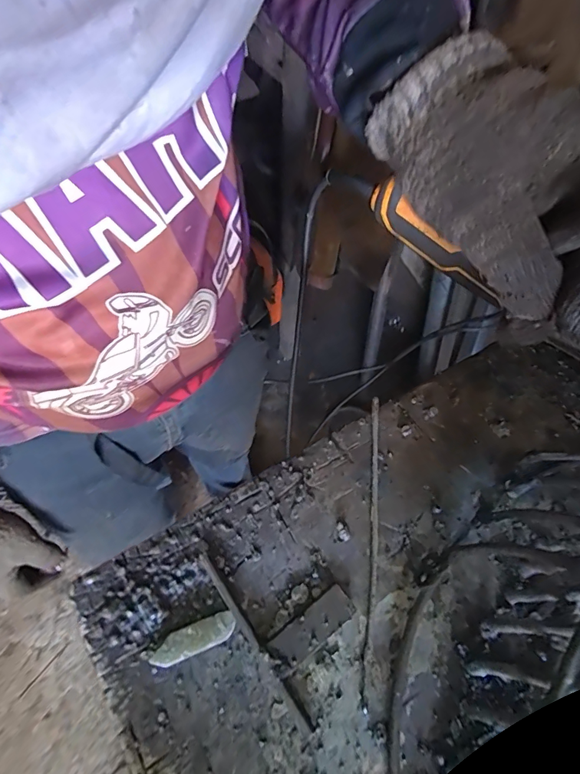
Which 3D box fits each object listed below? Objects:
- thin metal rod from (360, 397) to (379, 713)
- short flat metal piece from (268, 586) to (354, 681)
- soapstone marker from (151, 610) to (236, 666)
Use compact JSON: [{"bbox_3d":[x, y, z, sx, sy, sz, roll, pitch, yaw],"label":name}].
[{"bbox_3d":[0.044,0.074,0.223,0.006,0.010,0.155,8,55,2],"label":"thin metal rod"},{"bbox_3d":[0.010,0.114,0.198,0.045,0.006,0.015,-30,62,-22],"label":"short flat metal piece"},{"bbox_3d":[-0.044,0.116,0.192,0.037,0.009,0.011,-17,58,-15],"label":"soapstone marker"}]

